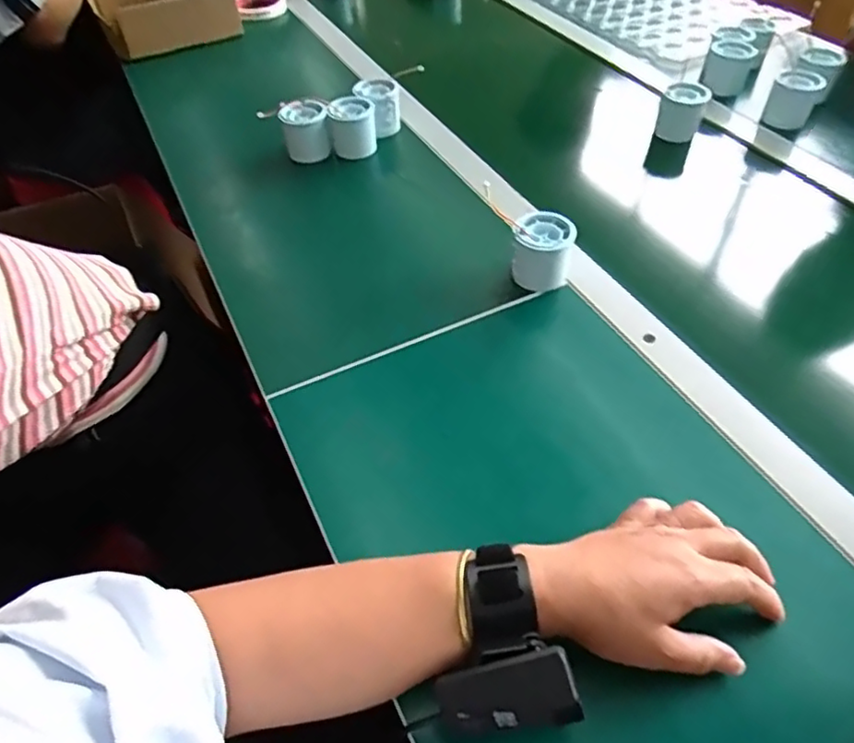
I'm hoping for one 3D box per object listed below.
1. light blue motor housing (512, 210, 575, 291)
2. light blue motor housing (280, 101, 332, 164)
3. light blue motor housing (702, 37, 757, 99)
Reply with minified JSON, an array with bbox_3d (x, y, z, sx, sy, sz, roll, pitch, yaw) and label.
[{"bbox_3d":[0.107,-0.111,0.569,0.051,0.053,0.047,7,49,10],"label":"light blue motor housing"},{"bbox_3d":[-0.142,-0.282,0.726,0.054,0.057,0.043,-11,48,-7],"label":"light blue motor housing"},{"bbox_3d":[0.403,-0.409,0.822,0.058,0.055,0.059,15,51,16],"label":"light blue motor housing"}]

